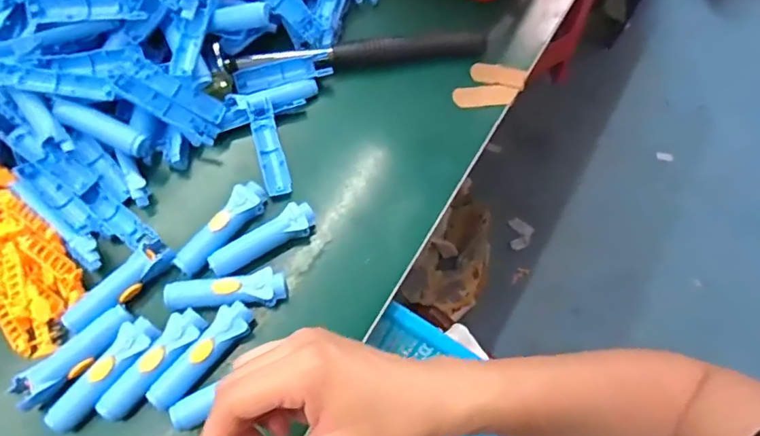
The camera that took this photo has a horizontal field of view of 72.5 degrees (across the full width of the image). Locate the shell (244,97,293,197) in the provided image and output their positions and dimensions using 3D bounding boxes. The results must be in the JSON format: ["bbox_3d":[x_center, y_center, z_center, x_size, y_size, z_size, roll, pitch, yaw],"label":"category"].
[{"bbox_3d":[-0.085,-0.055,0.396,0.019,0.005,0.076,-15,82,-9],"label":"shell"}]

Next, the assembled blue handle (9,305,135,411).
[{"bbox_3d":[-0.193,0.086,0.329,0.076,0.014,0.024,-39,74,-17],"label":"assembled blue handle"}]

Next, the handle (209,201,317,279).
[{"bbox_3d":[-0.083,0.015,0.367,0.078,0.014,0.020,-30,72,-14],"label":"handle"}]

